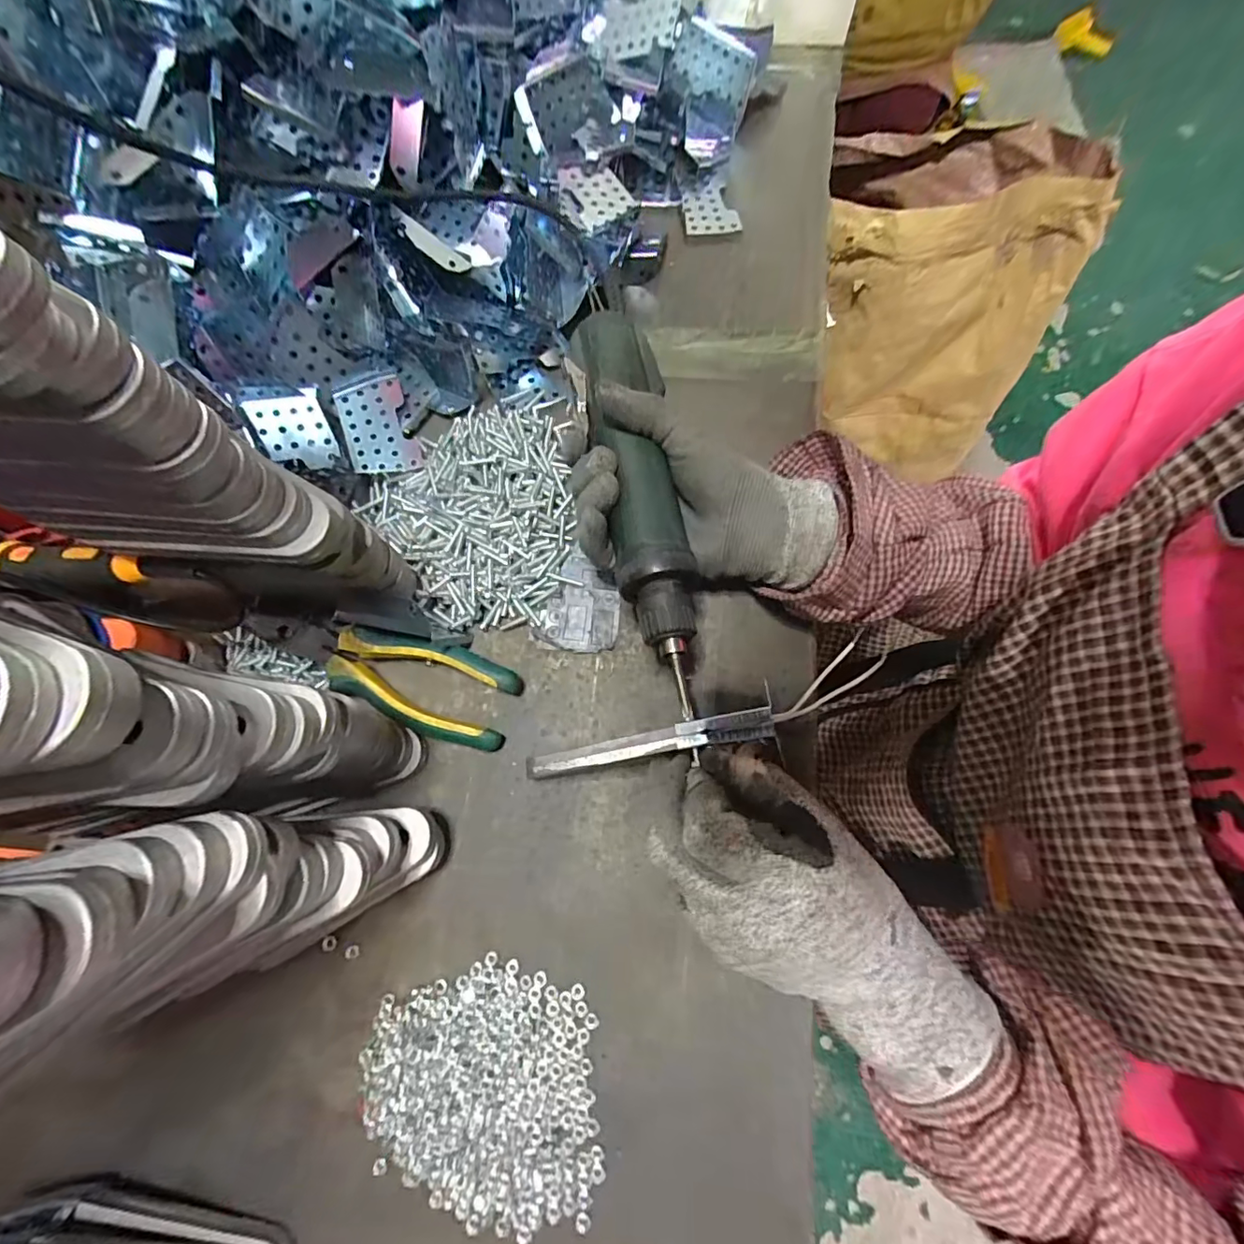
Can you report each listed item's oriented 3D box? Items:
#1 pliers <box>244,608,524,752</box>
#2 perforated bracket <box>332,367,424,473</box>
[{"bbox_3d":[-0.148,0.027,0.319,0.171,0.025,0.052,18,75,7],"label":"pliers"},{"bbox_3d":[-0.169,-0.136,0.366,0.044,0.013,0.073,-16,84,-11],"label":"perforated bracket"}]

